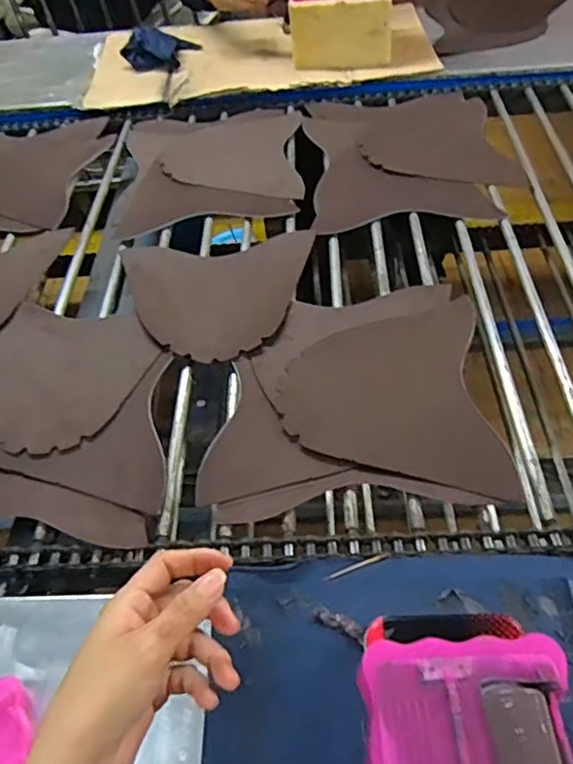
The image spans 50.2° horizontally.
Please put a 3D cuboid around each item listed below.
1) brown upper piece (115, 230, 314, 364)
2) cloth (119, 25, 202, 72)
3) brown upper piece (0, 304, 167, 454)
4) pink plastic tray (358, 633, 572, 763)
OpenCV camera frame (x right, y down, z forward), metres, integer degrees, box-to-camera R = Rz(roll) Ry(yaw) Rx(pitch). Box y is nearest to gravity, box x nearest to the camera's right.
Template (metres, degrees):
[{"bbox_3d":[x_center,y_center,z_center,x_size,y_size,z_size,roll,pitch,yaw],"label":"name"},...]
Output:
[{"bbox_3d":[-0.091,-0.110,0.753,0.237,0.010,0.218,-4,47,2],"label":"brown upper piece"},{"bbox_3d":[-0.237,-0.632,1.147,0.146,0.054,0.103,-13,50,-5],"label":"cloth"},{"bbox_3d":[-0.262,-0.012,0.688,0.205,0.009,0.193,19,55,21],"label":"brown upper piece"},{"bbox_3d":[0.095,0.184,0.304,0.104,0.010,0.104,-4,50,2],"label":"pink plastic tray"}]

